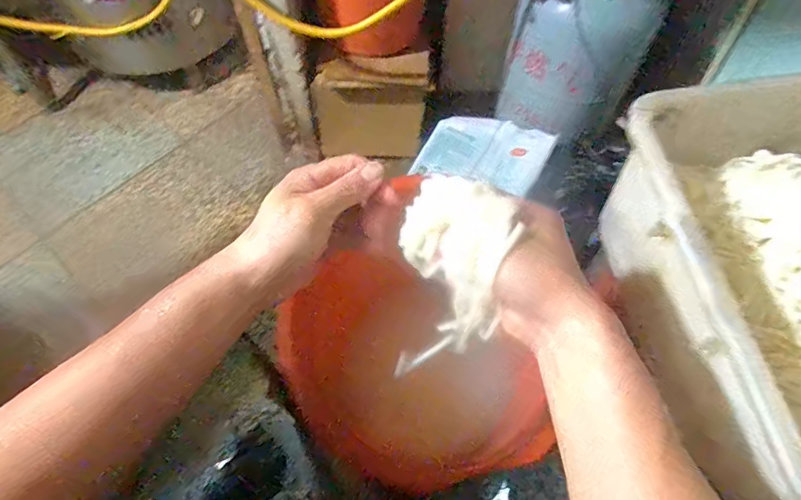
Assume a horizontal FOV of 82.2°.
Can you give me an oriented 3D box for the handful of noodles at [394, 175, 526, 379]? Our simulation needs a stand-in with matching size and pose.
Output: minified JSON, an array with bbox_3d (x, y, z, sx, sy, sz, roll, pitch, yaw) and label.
[{"bbox_3d":[0.040,0.022,0.376,0.079,0.151,0.101,0,60,0],"label":"handful of noodles"}]

